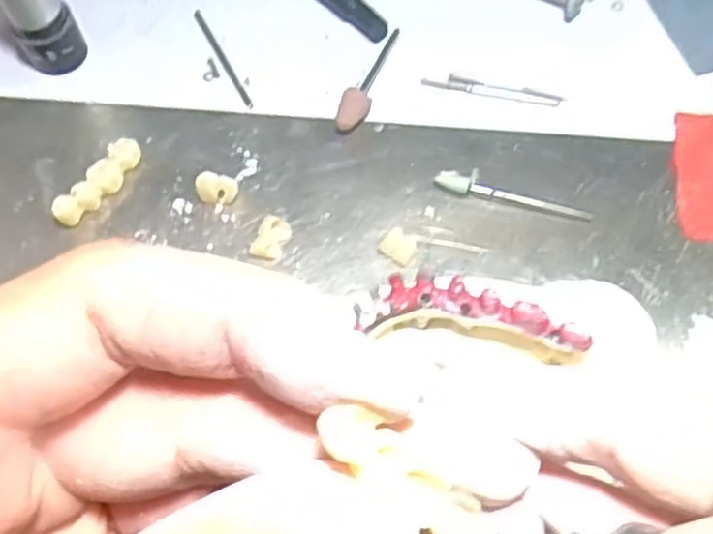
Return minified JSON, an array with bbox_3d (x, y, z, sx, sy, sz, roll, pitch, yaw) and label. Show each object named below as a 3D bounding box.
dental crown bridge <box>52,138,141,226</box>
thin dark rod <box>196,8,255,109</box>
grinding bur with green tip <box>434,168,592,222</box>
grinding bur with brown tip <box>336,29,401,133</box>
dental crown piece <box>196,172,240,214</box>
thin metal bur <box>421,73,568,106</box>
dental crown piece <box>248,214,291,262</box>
[{"bbox_3d":[-0.077,-0.025,0.224,0.008,0.010,0.033,28,70,13],"label":"dental crown bridge"},{"bbox_3d":[-0.044,-0.070,0.246,0.004,0.004,0.044,-27,70,-9],"label":"thin dark rod"},{"bbox_3d":[0.046,-0.022,0.221,0.045,0.004,0.008,13,67,8],"label":"grinding bur with green tip"},{"bbox_3d":[0.004,-0.061,0.238,0.008,0.008,0.044,19,68,10],"label":"grinding bur with brown tip"},{"bbox_3d":[-0.042,-0.022,0.222,0.012,0.008,0.009,9,67,6],"label":"dental crown piece"},{"bbox_3d":[0.044,-0.058,0.239,0.044,0.004,0.006,12,67,7],"label":"thin metal bur"},{"bbox_3d":[-0.024,-0.008,0.216,0.009,0.006,0.013,21,68,11],"label":"dental crown piece"}]

